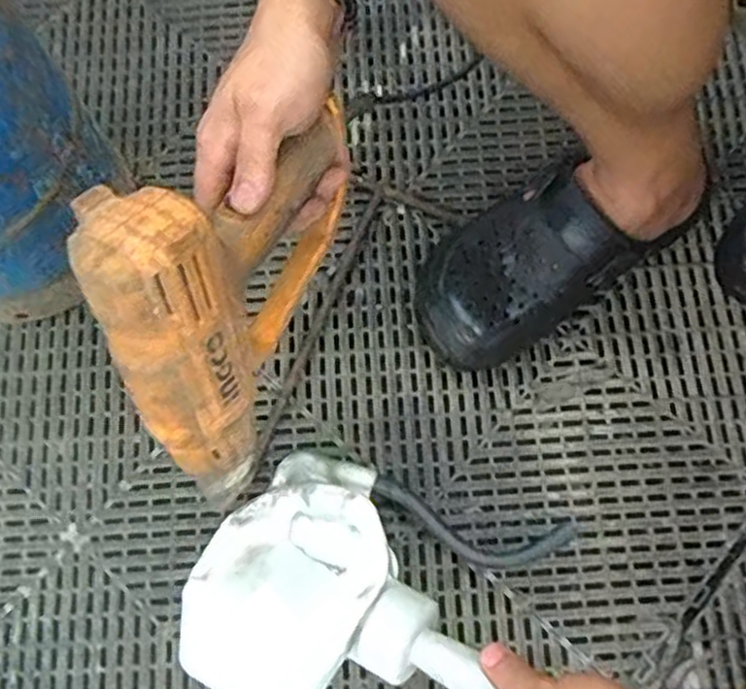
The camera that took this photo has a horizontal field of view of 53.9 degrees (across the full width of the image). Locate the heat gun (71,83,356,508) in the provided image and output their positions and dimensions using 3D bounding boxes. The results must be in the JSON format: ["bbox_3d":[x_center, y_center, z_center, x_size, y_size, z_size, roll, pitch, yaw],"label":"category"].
[{"bbox_3d":[-0.079,-0.016,0.466,0.078,0.224,0.186,27,51,32],"label":"heat gun"}]

